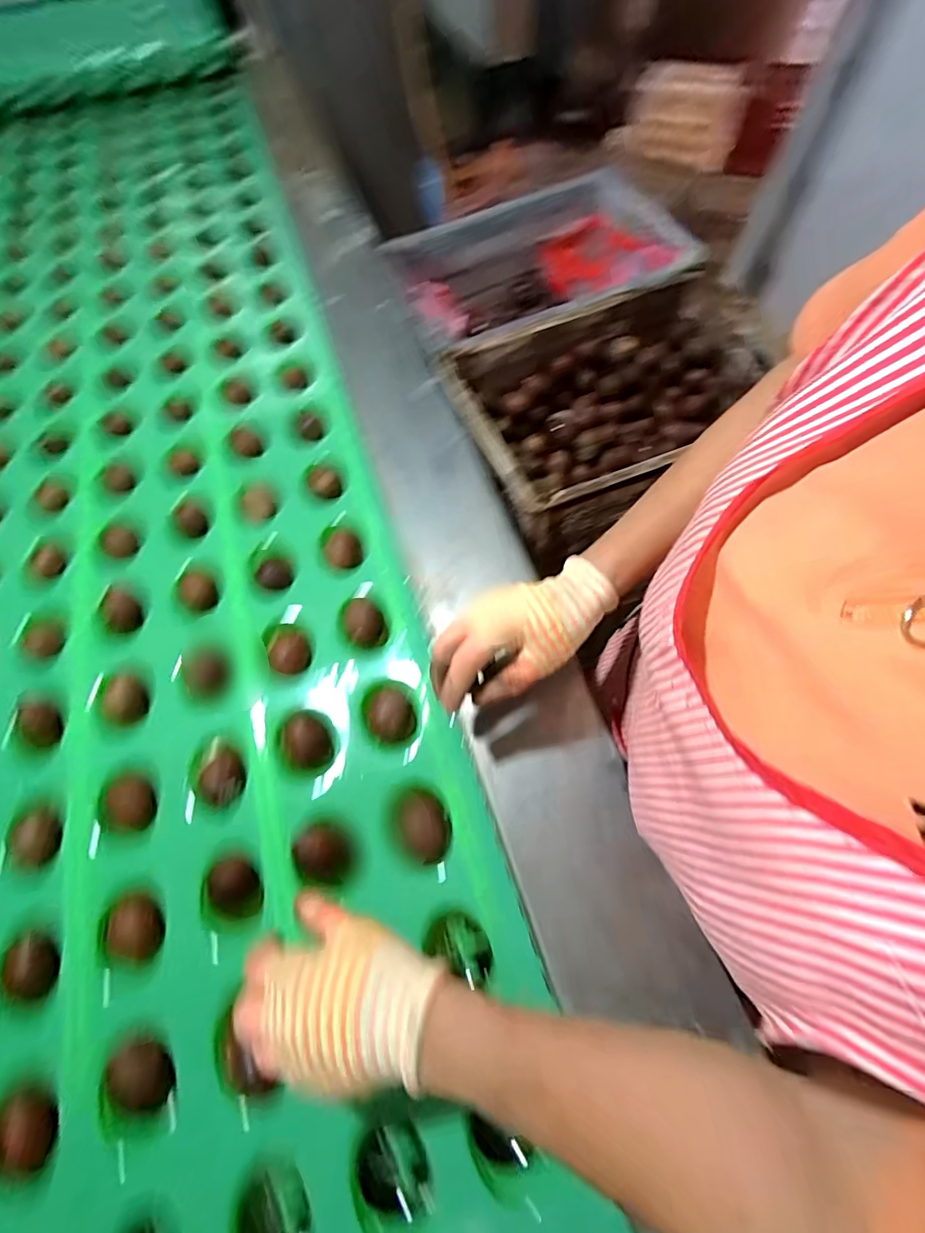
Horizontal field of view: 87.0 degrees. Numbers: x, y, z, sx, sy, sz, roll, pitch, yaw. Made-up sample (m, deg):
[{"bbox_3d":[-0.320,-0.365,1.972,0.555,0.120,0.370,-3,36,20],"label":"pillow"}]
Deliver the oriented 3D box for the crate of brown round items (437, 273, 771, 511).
[{"bbox_3d":[0.225,-0.300,0.706,0.444,0.160,0.324,-20,64,-6],"label":"crate of brown round items"}]

